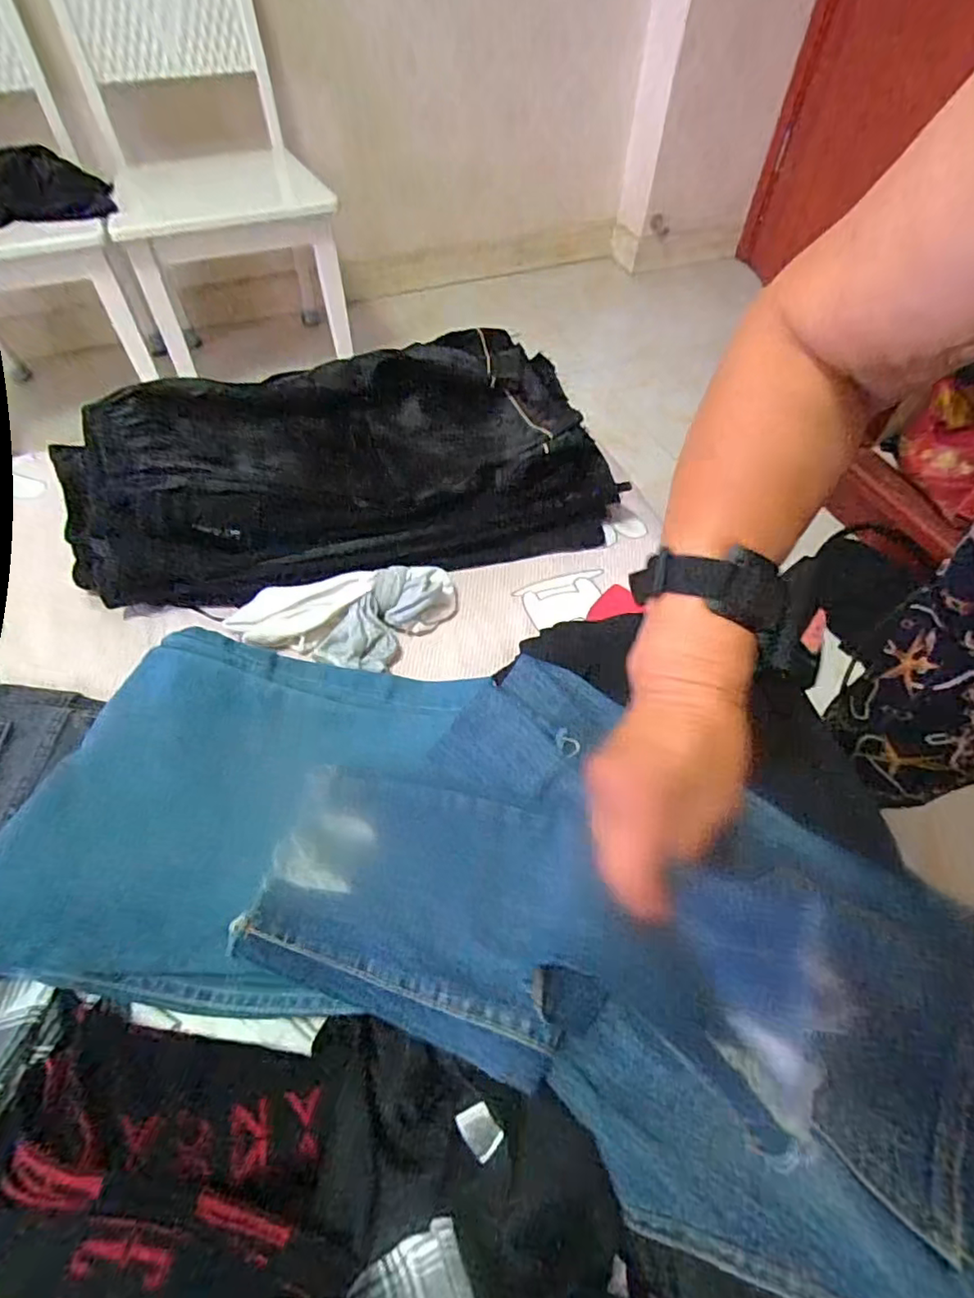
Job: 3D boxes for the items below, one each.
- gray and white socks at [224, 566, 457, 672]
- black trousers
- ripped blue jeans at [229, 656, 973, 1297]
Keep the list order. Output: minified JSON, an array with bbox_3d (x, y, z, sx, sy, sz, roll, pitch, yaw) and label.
[{"bbox_3d":[-0.124,-0.026,0.542,0.198,0.034,0.096,-8,52,-7],"label":"gray and white socks"},{"bbox_3d":[-0.146,-0.204,0.631,0.517,0.093,0.294,-10,52,-9],"label":"black trousers"},{"bbox_3d":[0.122,0.183,0.361,0.528,0.062,0.247,23,54,14],"label":"ripped blue jeans"}]

